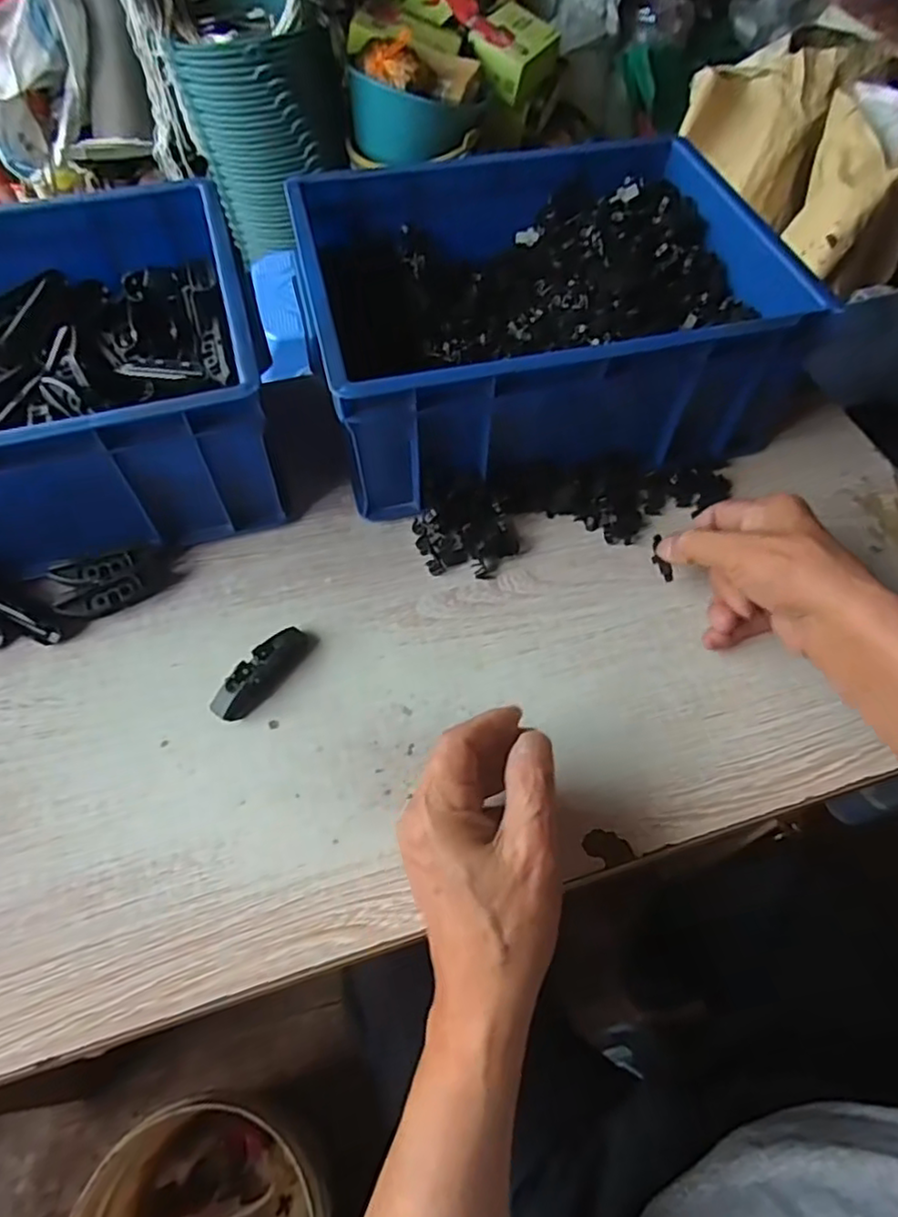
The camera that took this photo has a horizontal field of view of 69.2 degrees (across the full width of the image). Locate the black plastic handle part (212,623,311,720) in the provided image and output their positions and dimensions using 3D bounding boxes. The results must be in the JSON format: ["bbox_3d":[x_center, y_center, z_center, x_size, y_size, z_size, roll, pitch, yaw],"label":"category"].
[{"bbox_3d":[-0.119,0.040,0.415,0.020,0.019,0.073,30,62,17],"label":"black plastic handle part"}]

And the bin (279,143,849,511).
[{"bbox_3d":[0.063,-0.234,0.514,0.340,0.113,0.279,-14,59,-10],"label":"bin"}]

